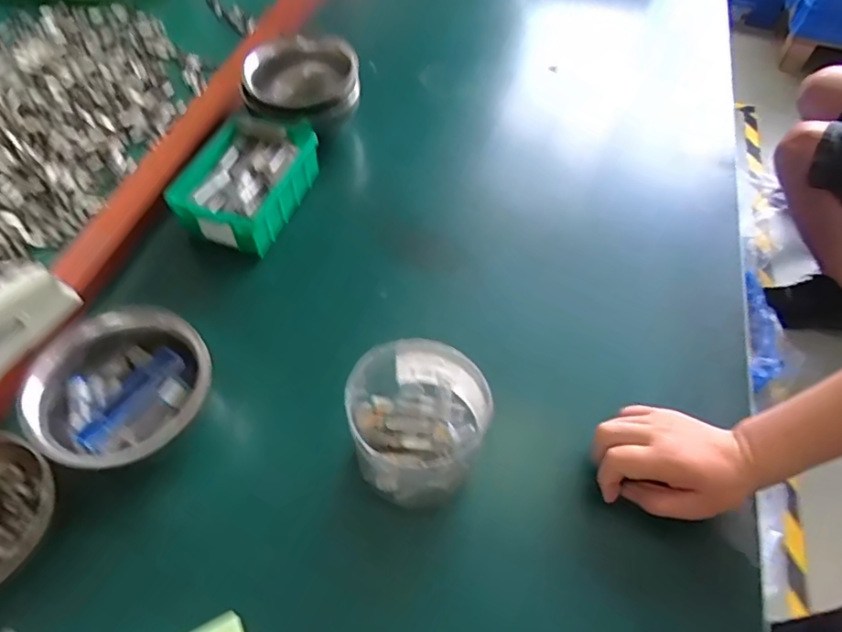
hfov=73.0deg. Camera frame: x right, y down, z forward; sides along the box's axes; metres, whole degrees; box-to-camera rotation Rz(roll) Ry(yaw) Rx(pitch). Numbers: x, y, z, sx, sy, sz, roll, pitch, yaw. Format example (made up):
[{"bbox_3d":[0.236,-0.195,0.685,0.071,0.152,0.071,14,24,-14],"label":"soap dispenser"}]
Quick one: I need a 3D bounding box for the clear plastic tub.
[{"bbox_3d":[-0.007,0.080,0.436,0.112,0.074,0.104,1,55,-2],"label":"clear plastic tub"}]

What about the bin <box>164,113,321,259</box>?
[{"bbox_3d":[-0.177,-0.140,0.588,0.102,0.050,0.148,15,56,7],"label":"bin"}]

